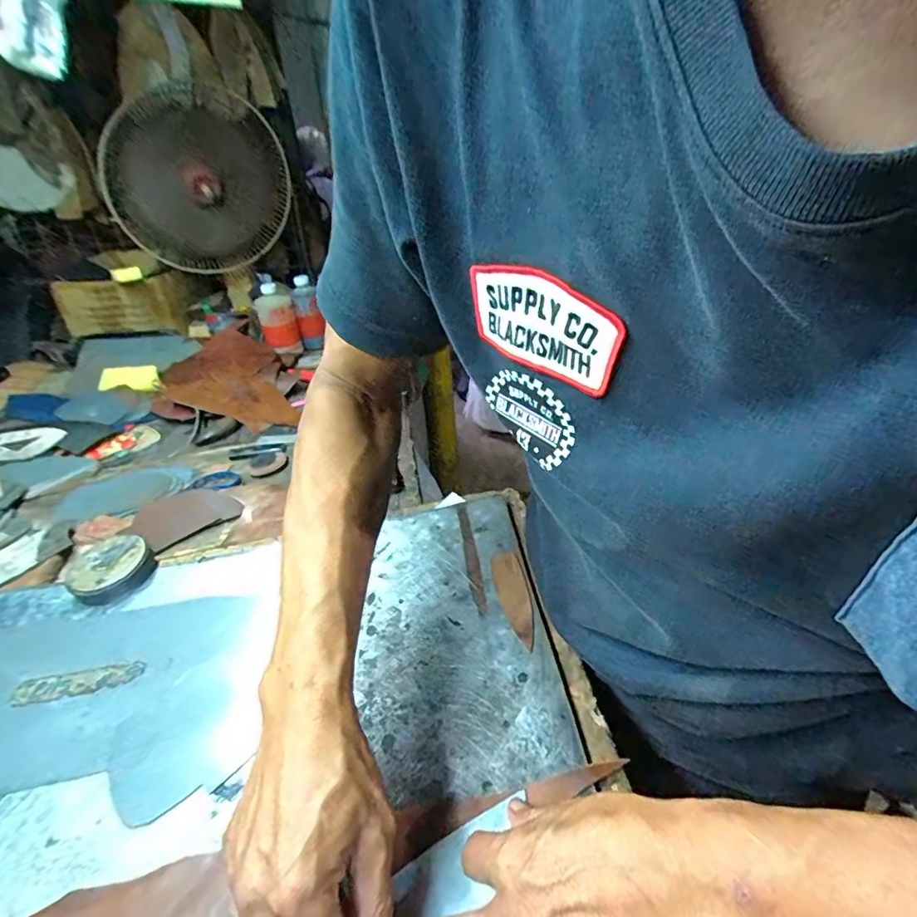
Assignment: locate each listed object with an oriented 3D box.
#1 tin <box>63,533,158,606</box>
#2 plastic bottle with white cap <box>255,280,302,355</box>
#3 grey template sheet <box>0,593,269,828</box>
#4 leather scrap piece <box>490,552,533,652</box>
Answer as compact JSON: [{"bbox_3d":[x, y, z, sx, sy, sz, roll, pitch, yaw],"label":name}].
[{"bbox_3d":[-0.363,0.117,0.513,0.081,0.036,0.073,22,42,32],"label":"tin"},{"bbox_3d":[-0.384,-0.289,1.048,0.074,0.148,0.059,-15,37,-16],"label":"plastic bottle with white cap"},{"bbox_3d":[-0.308,0.198,0.414,0.294,0.007,0.190,-7,35,1],"label":"grey template sheet"},{"bbox_3d":[0.049,0.121,0.430,0.026,0.004,0.097,-19,38,2],"label":"leather scrap piece"}]

